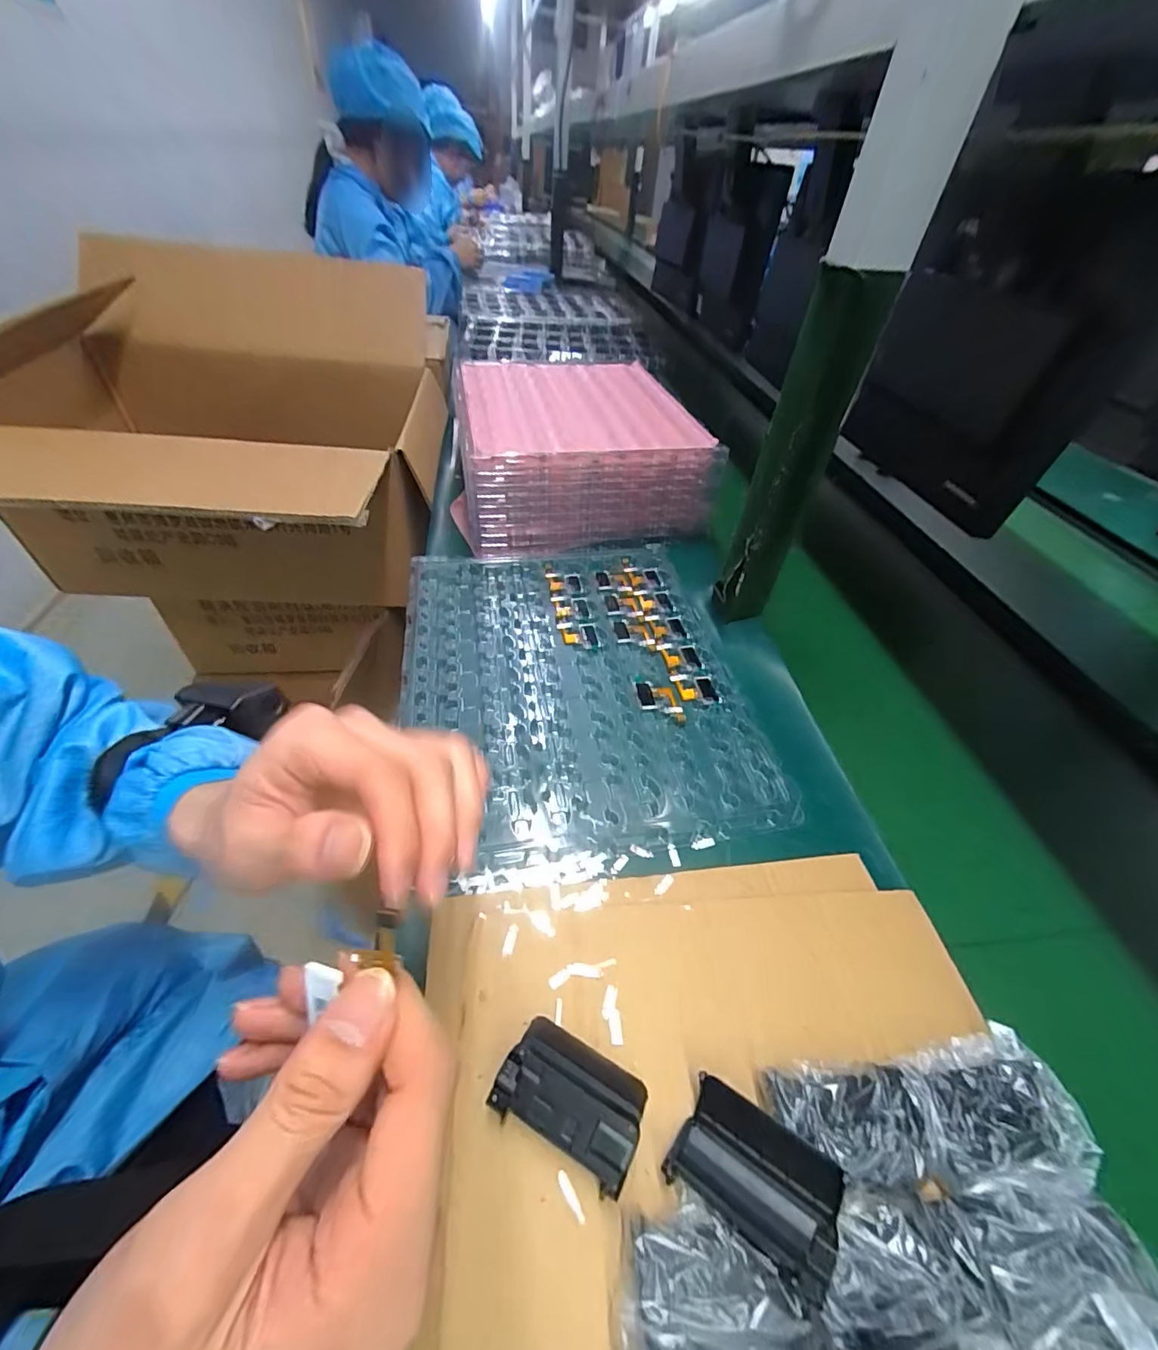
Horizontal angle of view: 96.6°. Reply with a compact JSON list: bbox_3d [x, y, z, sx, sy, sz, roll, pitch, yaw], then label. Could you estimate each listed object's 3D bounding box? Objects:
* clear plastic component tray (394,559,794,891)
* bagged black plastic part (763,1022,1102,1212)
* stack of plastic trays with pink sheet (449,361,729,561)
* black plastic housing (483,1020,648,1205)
[{"bbox_3d":[-0.008,-0.003,0.479,0.290,0.020,0.360,-4,44,-11],"label":"clear plastic component tray"},{"bbox_3d":[0.209,0.219,0.261,0.072,0.021,0.062,4,45,-4],"label":"bagged black plastic part"},{"bbox_3d":[-0.014,-0.311,0.713,0.300,0.125,0.345,-7,47,-14],"label":"stack of plastic trays with pink sheet"},{"bbox_3d":[-0.003,0.211,0.260,0.069,0.022,0.046,25,48,16],"label":"black plastic housing"}]

